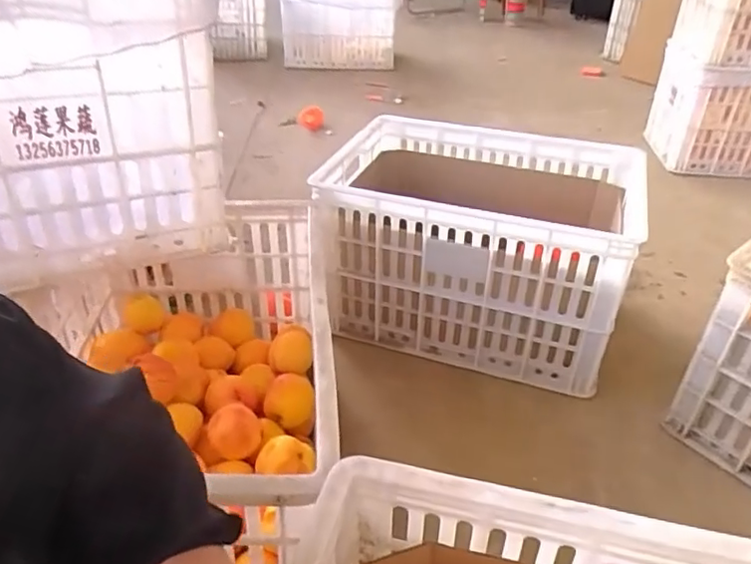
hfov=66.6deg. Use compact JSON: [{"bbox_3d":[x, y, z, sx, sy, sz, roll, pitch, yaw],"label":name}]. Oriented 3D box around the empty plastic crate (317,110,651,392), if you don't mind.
[{"bbox_3d":[0.180,-0.069,1.026,0.488,0.304,0.334,13,35,18],"label":"empty plastic crate"}]

